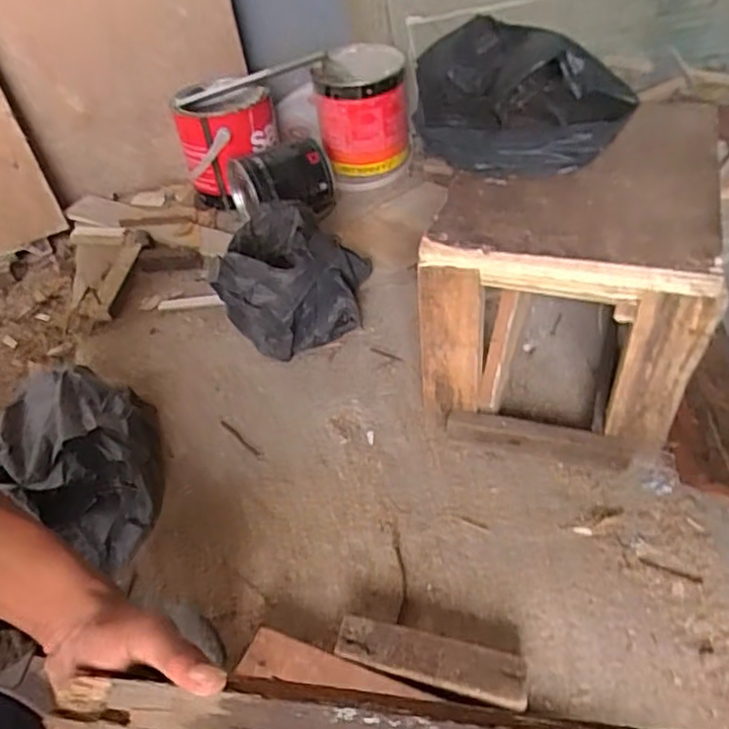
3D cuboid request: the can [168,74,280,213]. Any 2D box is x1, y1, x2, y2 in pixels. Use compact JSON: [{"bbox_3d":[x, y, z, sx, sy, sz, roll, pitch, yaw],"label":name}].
[{"bbox_3d":[-0.216,-0.349,1.024,0.161,0.151,0.144,12,45,19],"label":"can"}]

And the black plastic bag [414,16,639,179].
[{"bbox_3d":[0.132,-0.253,0.619,0.157,0.083,0.215,-25,45,-19],"label":"black plastic bag"}]

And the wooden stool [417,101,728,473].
[{"bbox_3d":[0.206,-0.098,0.663,0.230,0.219,0.333,9,44,17],"label":"wooden stool"}]

